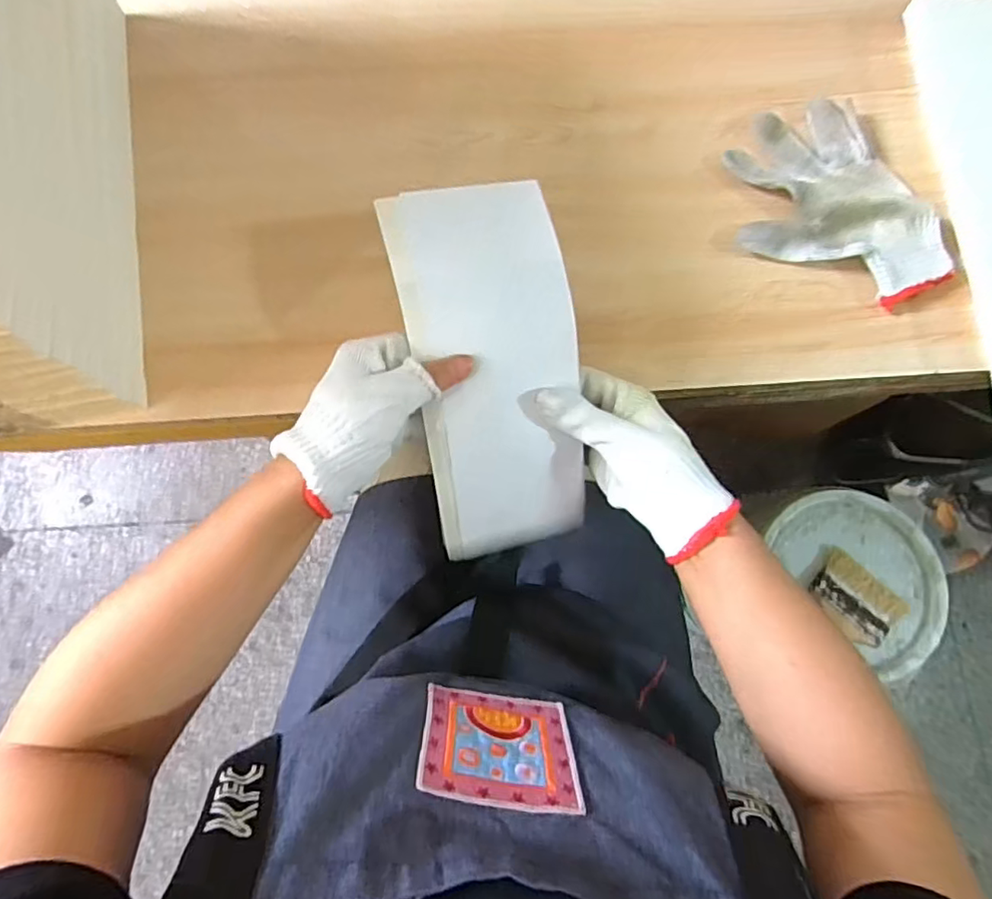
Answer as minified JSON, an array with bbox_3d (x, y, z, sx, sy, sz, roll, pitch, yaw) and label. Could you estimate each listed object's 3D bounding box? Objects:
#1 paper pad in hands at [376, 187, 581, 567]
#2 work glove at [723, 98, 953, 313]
[{"bbox_3d":[0.000,-0.046,0.392,0.107,0.039,0.246,-8,106,-2],"label":"paper pad in hands"},{"bbox_3d":[0.264,-0.192,0.462,0.139,0.030,0.183,-29,79,-7],"label":"work glove"}]

